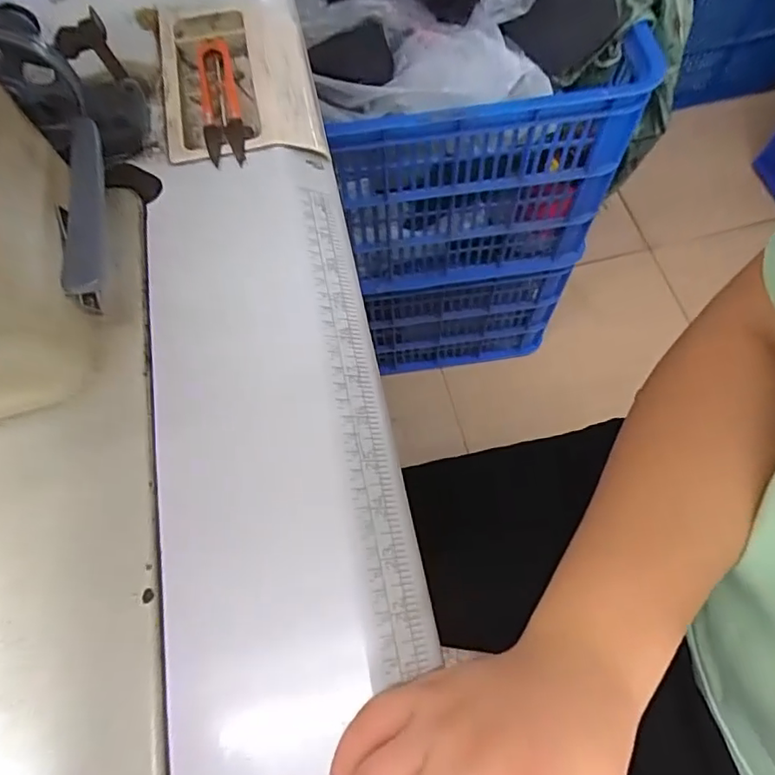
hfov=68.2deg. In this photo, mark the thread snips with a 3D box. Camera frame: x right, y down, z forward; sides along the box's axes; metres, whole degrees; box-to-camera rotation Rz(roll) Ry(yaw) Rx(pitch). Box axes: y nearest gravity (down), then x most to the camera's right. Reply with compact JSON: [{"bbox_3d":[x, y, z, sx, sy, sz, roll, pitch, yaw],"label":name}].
[{"bbox_3d":[-0.116,-0.199,0.394,0.030,0.014,0.113,-15,67,-4],"label":"thread snips"}]

